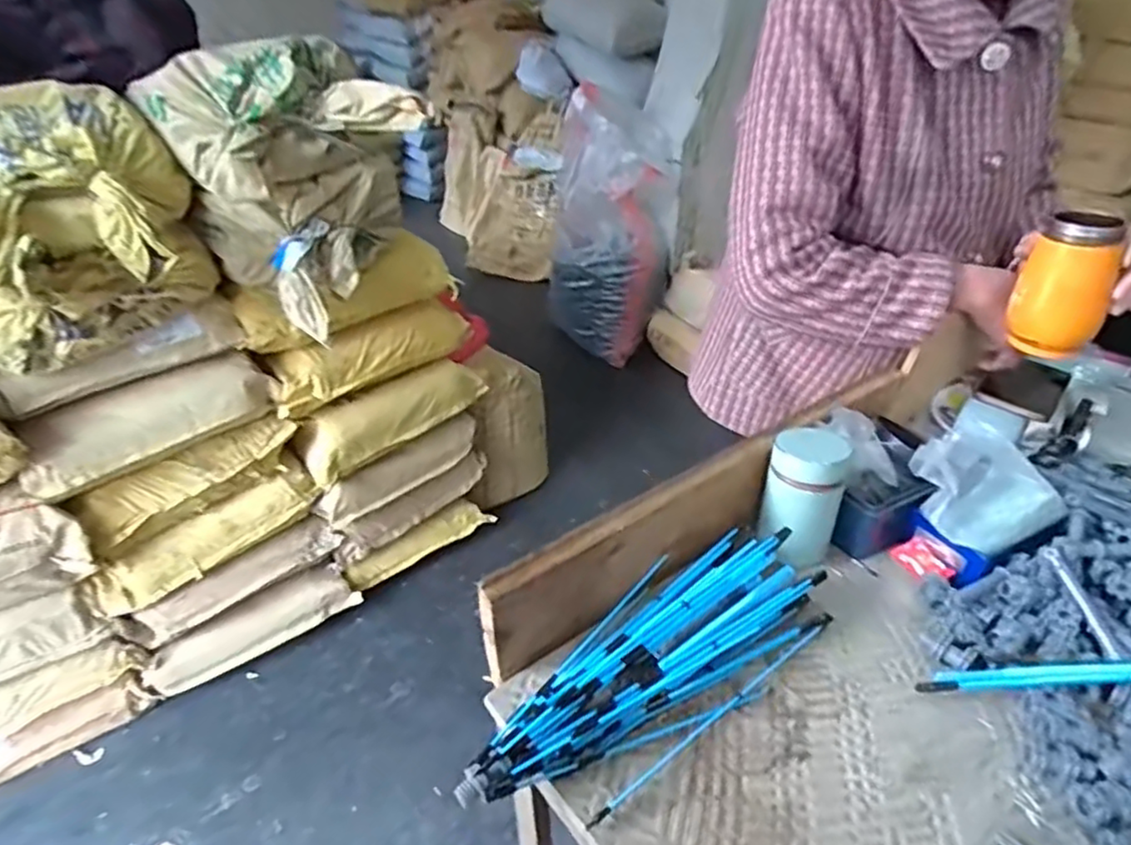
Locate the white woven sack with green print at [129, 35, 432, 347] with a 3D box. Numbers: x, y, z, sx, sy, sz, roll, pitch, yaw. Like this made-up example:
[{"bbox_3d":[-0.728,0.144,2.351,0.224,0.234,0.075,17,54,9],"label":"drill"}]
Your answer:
[{"bbox_3d":[-0.467,-0.425,1.180,0.389,0.400,0.240,-23,38,-29],"label":"white woven sack with green print"}]

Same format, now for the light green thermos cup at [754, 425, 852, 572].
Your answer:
[{"bbox_3d":[0.214,0.069,0.601,0.065,0.113,0.074,13,35,22],"label":"light green thermos cup"}]

